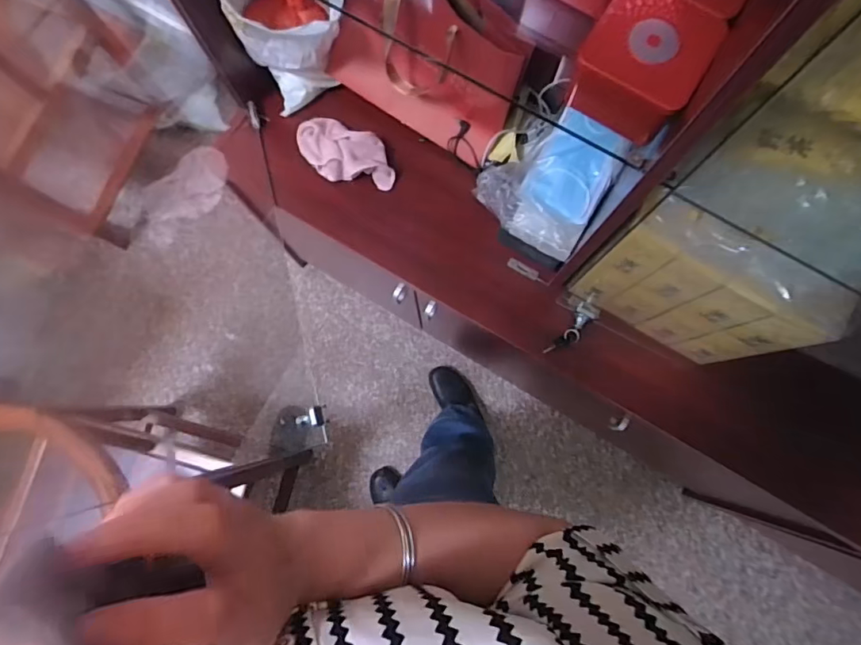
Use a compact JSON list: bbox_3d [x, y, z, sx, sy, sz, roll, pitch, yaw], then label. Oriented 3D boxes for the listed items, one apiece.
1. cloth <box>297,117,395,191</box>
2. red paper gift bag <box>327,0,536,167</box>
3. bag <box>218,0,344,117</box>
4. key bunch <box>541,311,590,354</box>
[{"bbox_3d":[-0.135,-0.267,0.805,0.166,0.028,0.086,27,84,5],"label":"cloth"},{"bbox_3d":[-0.010,-0.374,0.690,0.289,0.248,0.108,32,83,6],"label":"red paper gift bag"},{"bbox_3d":[-0.190,-0.427,0.706,0.156,0.240,0.142,-15,81,-1],"label":"bag"},{"bbox_3d":[0.204,0.020,0.749,0.082,0.025,0.030,-44,83,10],"label":"key bunch"}]

